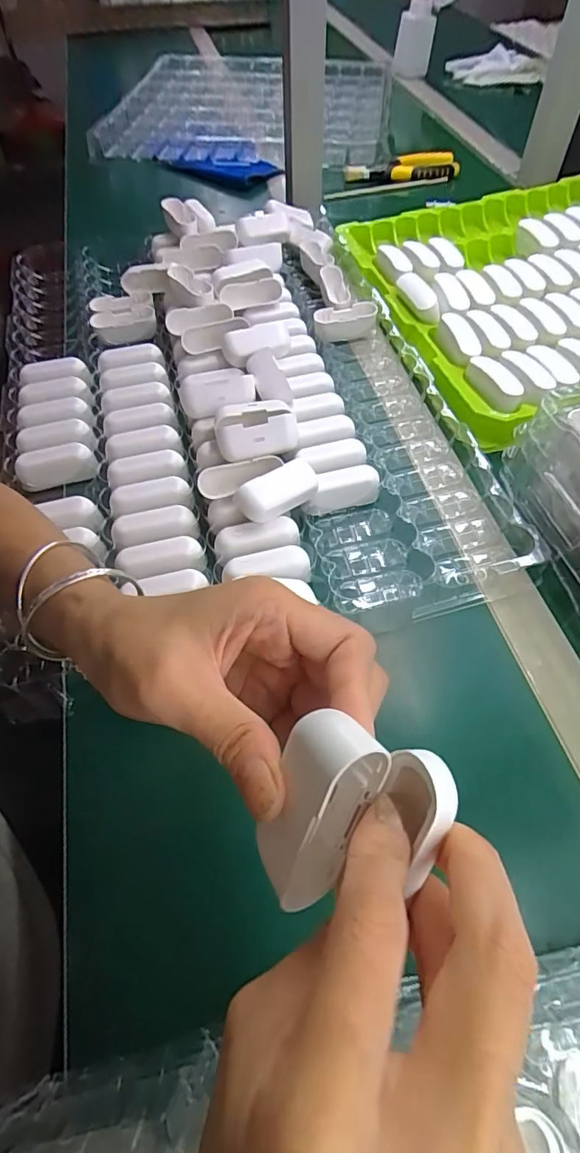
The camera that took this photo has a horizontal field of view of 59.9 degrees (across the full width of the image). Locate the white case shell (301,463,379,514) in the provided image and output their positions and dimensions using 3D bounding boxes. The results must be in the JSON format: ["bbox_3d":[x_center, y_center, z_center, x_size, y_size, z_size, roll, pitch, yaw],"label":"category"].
[{"bbox_3d":[0.039,-0.069,0.404,0.062,0.027,0.022,-14,58,-7],"label":"white case shell"}]

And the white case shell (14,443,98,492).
[{"bbox_3d":[-0.197,-0.093,0.428,0.064,0.024,0.023,-14,58,-7],"label":"white case shell"}]

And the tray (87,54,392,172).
[{"bbox_3d":[-0.056,-0.854,0.903,0.469,0.045,0.519,6,58,6],"label":"tray"}]

